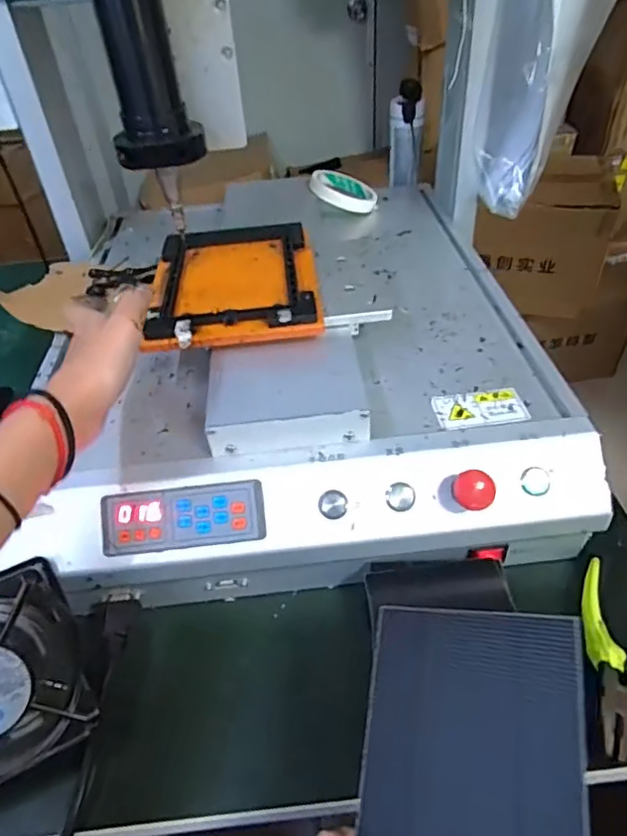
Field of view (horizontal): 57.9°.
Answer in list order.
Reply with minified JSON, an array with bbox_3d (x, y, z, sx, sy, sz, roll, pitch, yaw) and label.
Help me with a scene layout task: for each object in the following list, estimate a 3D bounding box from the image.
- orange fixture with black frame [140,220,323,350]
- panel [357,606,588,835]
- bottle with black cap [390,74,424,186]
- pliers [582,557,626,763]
[{"bbox_3d":[-0.073,-0.131,0.535,0.148,0.021,0.201,-6,41,-1],"label":"orange fixture with black frame"},{"bbox_3d":[0.070,0.163,0.258,0.100,0.007,0.143,-9,55,33],"label":"panel"},{"bbox_3d":[0.133,-0.406,0.814,0.046,0.132,0.034,3,42,9],"label":"bottle with black cap"},{"bbox_3d":[0.214,0.165,0.397,0.054,0.012,0.136,18,46,24],"label":"pliers"}]

